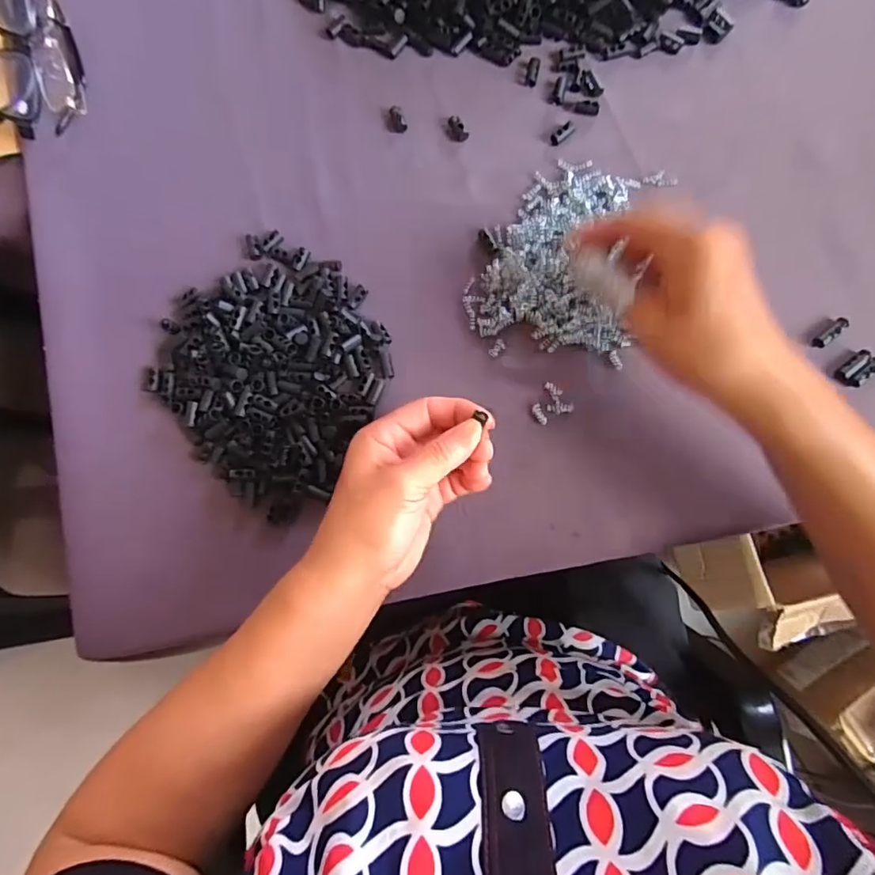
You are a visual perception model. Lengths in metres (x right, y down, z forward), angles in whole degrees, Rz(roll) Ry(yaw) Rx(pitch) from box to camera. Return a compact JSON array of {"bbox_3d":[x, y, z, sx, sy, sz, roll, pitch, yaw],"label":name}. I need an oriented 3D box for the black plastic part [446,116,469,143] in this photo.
[{"bbox_3d":[0.014,-0.234,0.396,0.013,0.006,0.020,-32,81,1],"label":"black plastic part"}]

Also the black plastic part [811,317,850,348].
[{"bbox_3d":[0.272,-0.074,0.360,0.030,0.005,0.009,-39,81,0],"label":"black plastic part"}]

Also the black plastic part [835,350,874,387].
[{"bbox_3d":[0.288,-0.048,0.355,0.028,0.005,0.017,-40,81,0],"label":"black plastic part"}]

